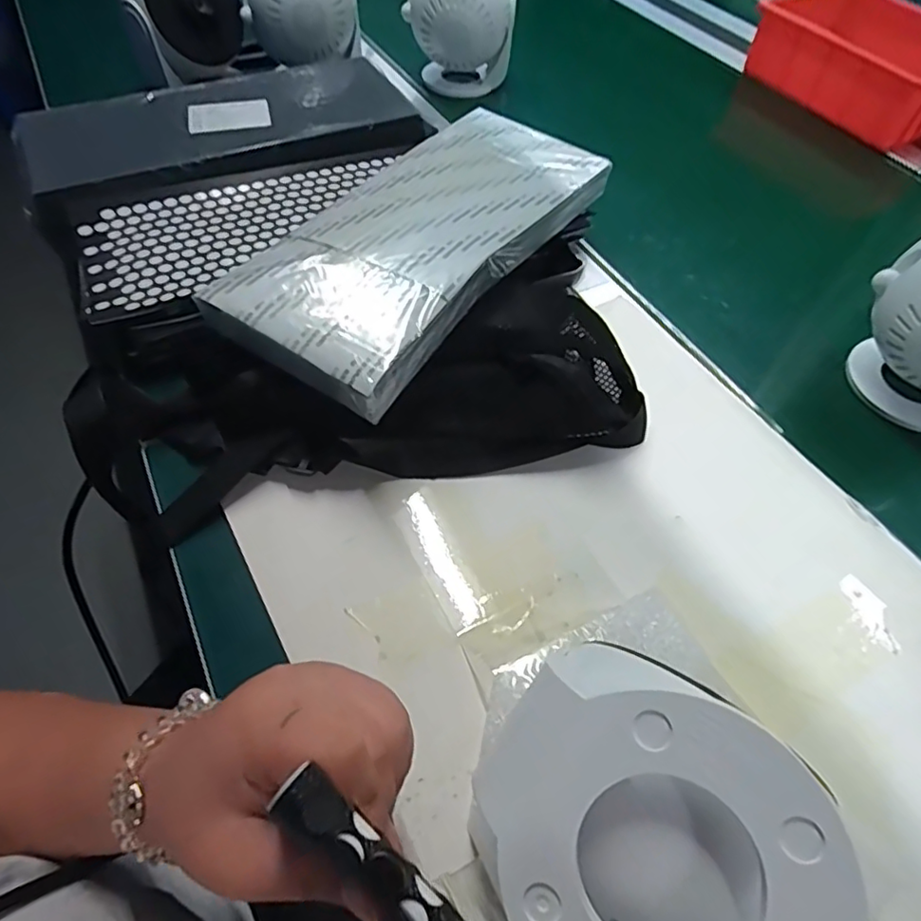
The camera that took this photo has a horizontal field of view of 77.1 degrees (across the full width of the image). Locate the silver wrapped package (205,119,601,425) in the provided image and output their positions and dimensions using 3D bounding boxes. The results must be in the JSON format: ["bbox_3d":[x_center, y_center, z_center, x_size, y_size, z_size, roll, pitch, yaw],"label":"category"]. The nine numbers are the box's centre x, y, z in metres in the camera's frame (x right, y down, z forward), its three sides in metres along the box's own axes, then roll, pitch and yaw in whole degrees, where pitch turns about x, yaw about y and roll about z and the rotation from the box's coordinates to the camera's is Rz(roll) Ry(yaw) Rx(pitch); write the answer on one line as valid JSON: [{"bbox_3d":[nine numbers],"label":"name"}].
[{"bbox_3d":[-0.019,-0.167,0.421,0.129,0.045,0.317,30,59,16],"label":"silver wrapped package"}]

